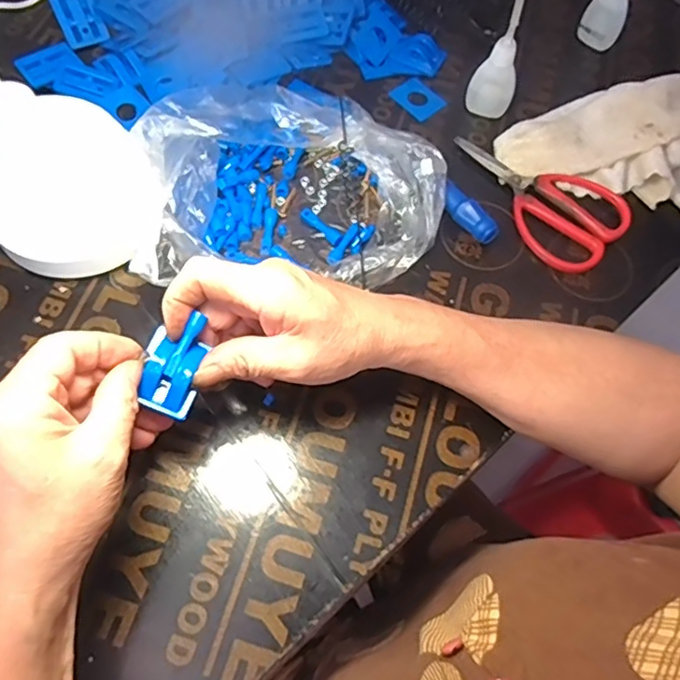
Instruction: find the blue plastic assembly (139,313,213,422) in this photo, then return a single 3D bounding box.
[{"bbox_3d":[-0.089,0.012,0.320,0.028,0.021,0.052,15,64,4],"label":"blue plastic assembly"}]

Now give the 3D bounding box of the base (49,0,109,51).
[{"bbox_3d":[-0.224,-0.278,0.511,0.034,0.004,0.046,-23,106,-8],"label":"base"}]

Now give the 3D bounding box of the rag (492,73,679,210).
[{"bbox_3d":[0.218,-0.151,0.467,0.174,0.043,0.113,-7,65,-7],"label":"rag"}]

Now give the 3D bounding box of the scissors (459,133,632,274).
[{"bbox_3d":[0.160,-0.118,0.466,0.083,0.011,0.143,-29,69,-16],"label":"scissors"}]

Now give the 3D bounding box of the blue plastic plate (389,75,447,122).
[{"bbox_3d":[0.068,-0.208,0.508,0.035,0.004,0.045,-34,71,-18],"label":"blue plastic plate"}]

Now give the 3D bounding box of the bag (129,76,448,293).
[{"bbox_3d":[-0.035,-0.134,0.431,0.207,0.066,0.191,-8,65,-7],"label":"bag"}]

